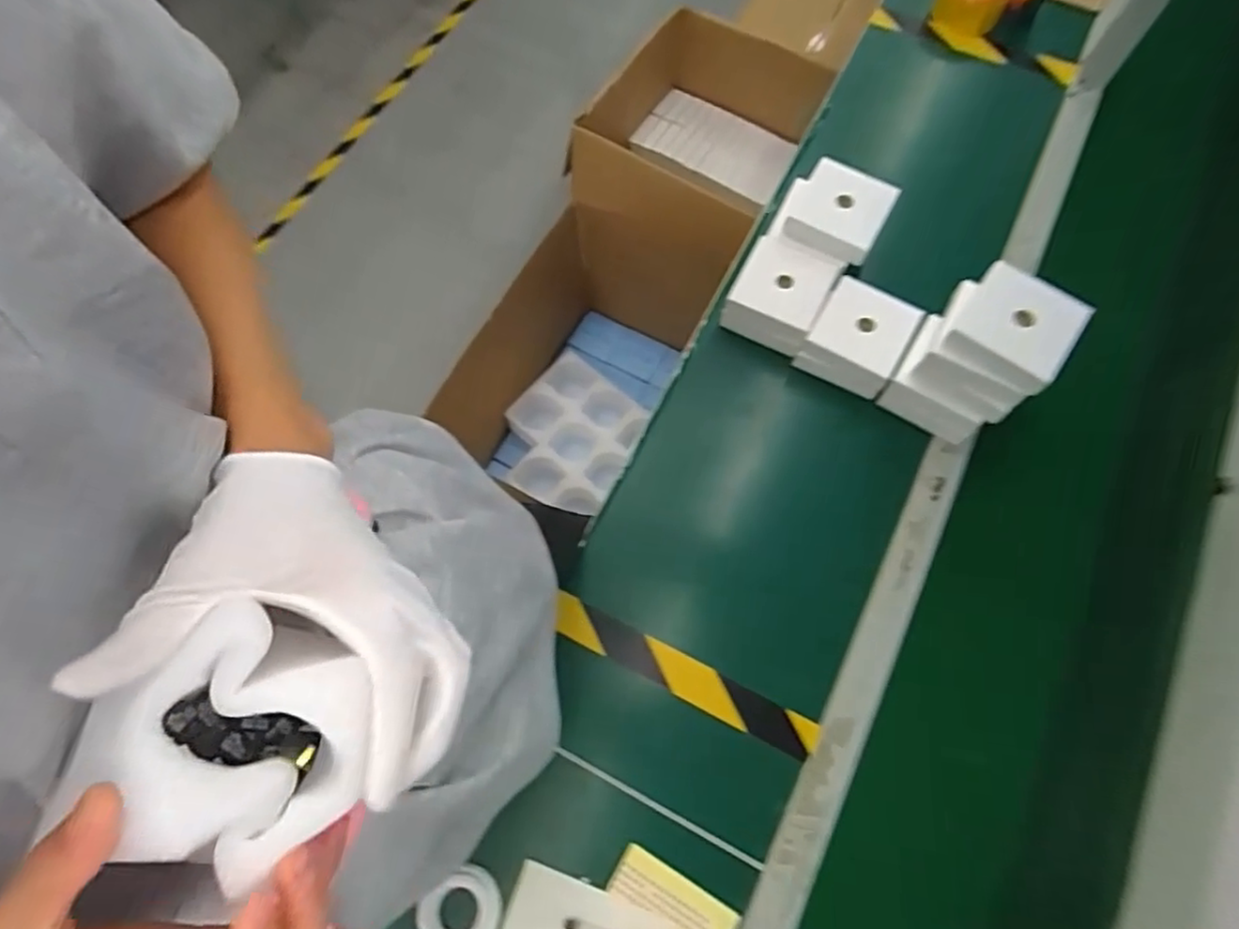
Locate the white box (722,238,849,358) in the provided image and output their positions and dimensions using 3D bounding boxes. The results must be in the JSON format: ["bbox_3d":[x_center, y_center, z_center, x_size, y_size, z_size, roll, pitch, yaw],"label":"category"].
[{"bbox_3d":[0.189,-0.201,0.787,0.105,0.051,0.109,29,73,11],"label":"white box"}]

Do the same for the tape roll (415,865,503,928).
[{"bbox_3d":[-0.143,0.410,0.600,0.074,0.013,0.065,-39,73,-12],"label":"tape roll"}]

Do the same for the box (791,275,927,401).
[{"bbox_3d":[0.278,-0.149,0.767,0.104,0.059,0.105,30,73,12],"label":"box"}]

